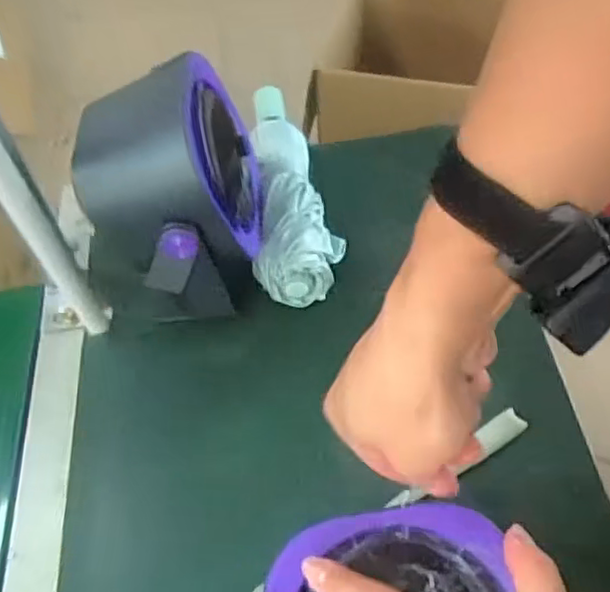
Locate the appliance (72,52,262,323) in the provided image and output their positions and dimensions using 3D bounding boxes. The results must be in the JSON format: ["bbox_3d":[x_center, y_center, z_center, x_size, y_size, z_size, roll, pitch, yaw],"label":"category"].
[{"bbox_3d":[-0.113,-0.078,0.535,0.145,0.177,0.145,-3,55,1],"label":"appliance"}]

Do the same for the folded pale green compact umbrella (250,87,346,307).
[{"bbox_3d":[-0.009,-0.106,0.619,0.080,0.053,0.238,-5,55,0],"label":"folded pale green compact umbrella"}]

